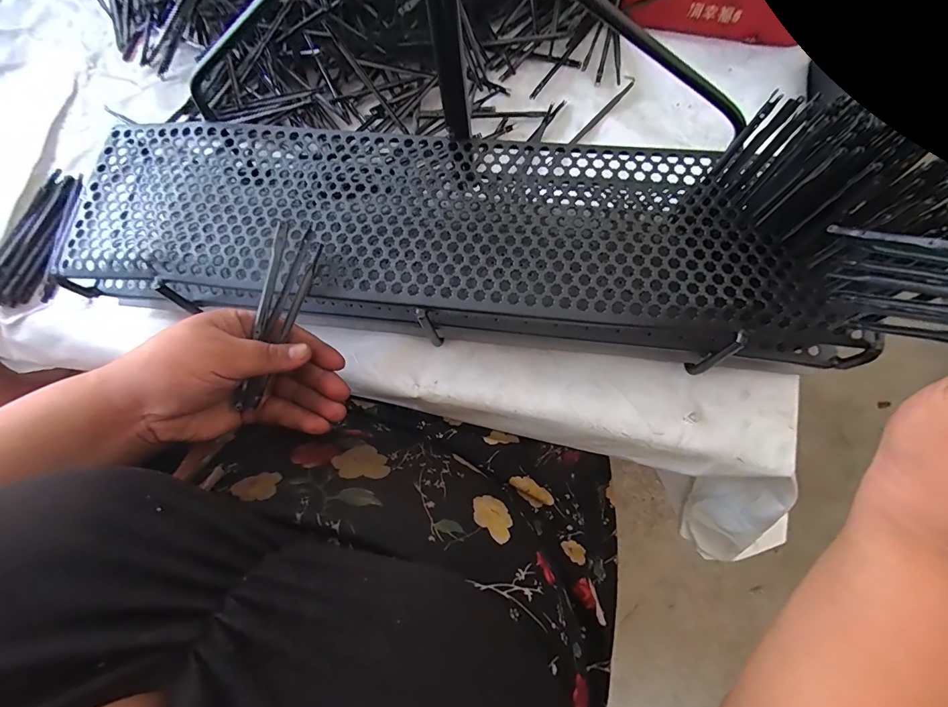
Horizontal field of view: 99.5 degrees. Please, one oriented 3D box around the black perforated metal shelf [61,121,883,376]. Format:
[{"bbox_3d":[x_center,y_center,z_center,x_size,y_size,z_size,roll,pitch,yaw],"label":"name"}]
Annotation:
[{"bbox_3d":[-0.026,-0.089,0.314,0.563,0.070,0.144,6,71,2],"label":"black perforated metal shelf"}]

